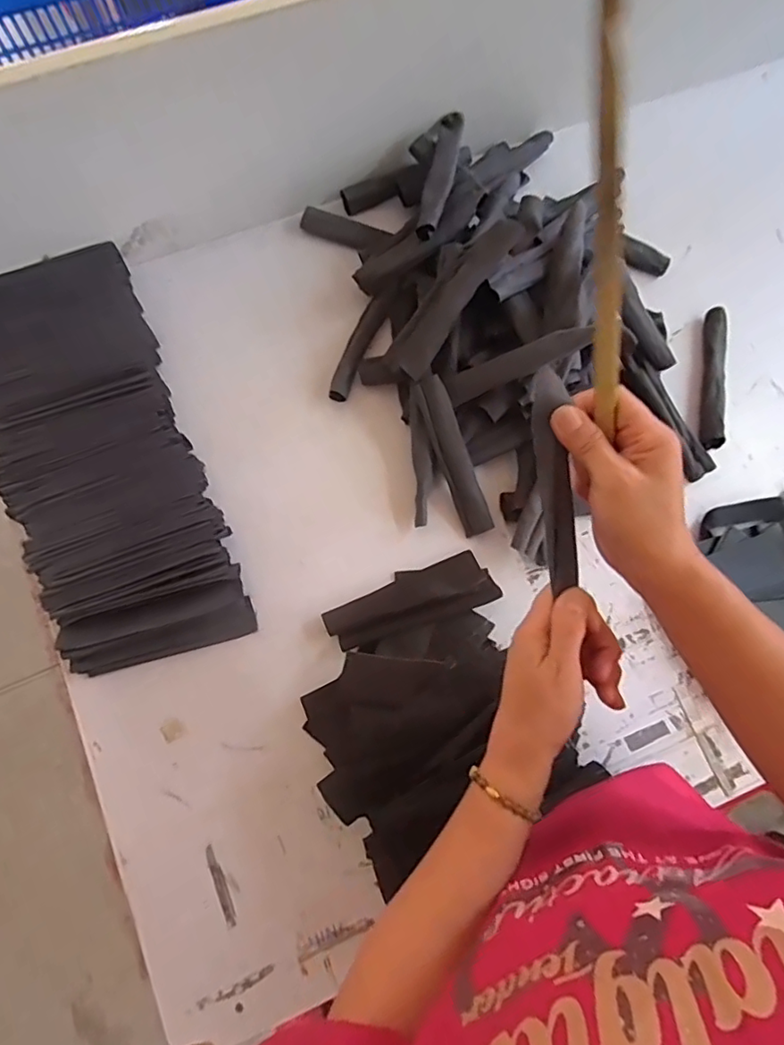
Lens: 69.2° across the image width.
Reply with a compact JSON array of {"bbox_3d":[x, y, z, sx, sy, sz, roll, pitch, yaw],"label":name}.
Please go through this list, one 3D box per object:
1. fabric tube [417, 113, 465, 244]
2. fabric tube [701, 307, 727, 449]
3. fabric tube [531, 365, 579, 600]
[{"bbox_3d":[0.060,-0.424,0.679,0.030,0.030,0.174,11,77,0],"label":"fabric tube"},{"bbox_3d":[0.409,-0.185,0.720,0.029,0.023,0.189,9,77,0],"label":"fabric tube"},{"bbox_3d":[0.110,-0.028,0.384,0.024,0.016,0.146,-10,102,-4],"label":"fabric tube"}]

